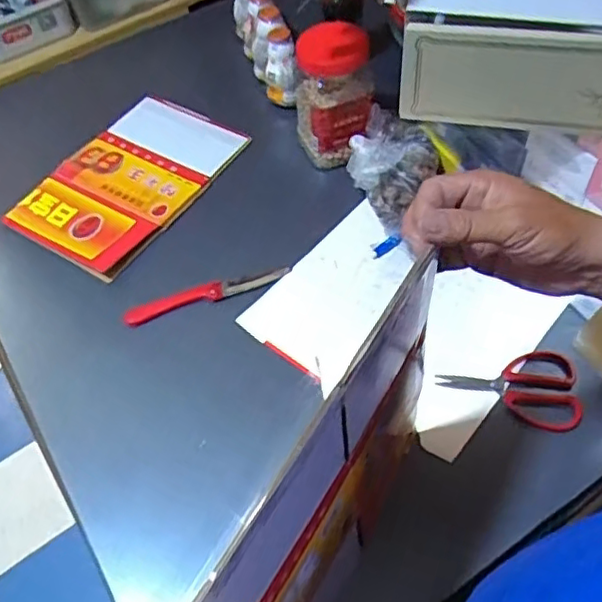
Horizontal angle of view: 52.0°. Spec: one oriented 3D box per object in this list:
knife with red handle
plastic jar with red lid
[{"bbox_3d":[-0.117,-0.011,0.772,0.208,0.017,0.023,-18,56,-8],"label":"knife with red handle"},{"bbox_3d":[0.044,-0.279,0.848,0.107,0.163,0.091,-2,55,3],"label":"plastic jar with red lid"}]

